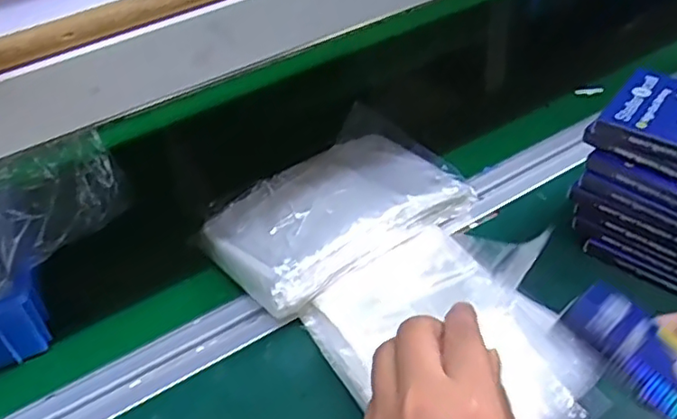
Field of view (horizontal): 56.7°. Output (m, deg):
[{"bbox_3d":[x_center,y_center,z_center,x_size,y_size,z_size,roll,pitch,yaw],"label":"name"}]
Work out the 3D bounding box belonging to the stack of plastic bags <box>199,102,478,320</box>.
[{"bbox_3d":[-0.007,-0.005,0.498,0.193,0.043,0.134,-31,46,-25],"label":"stack of plastic bags"}]

